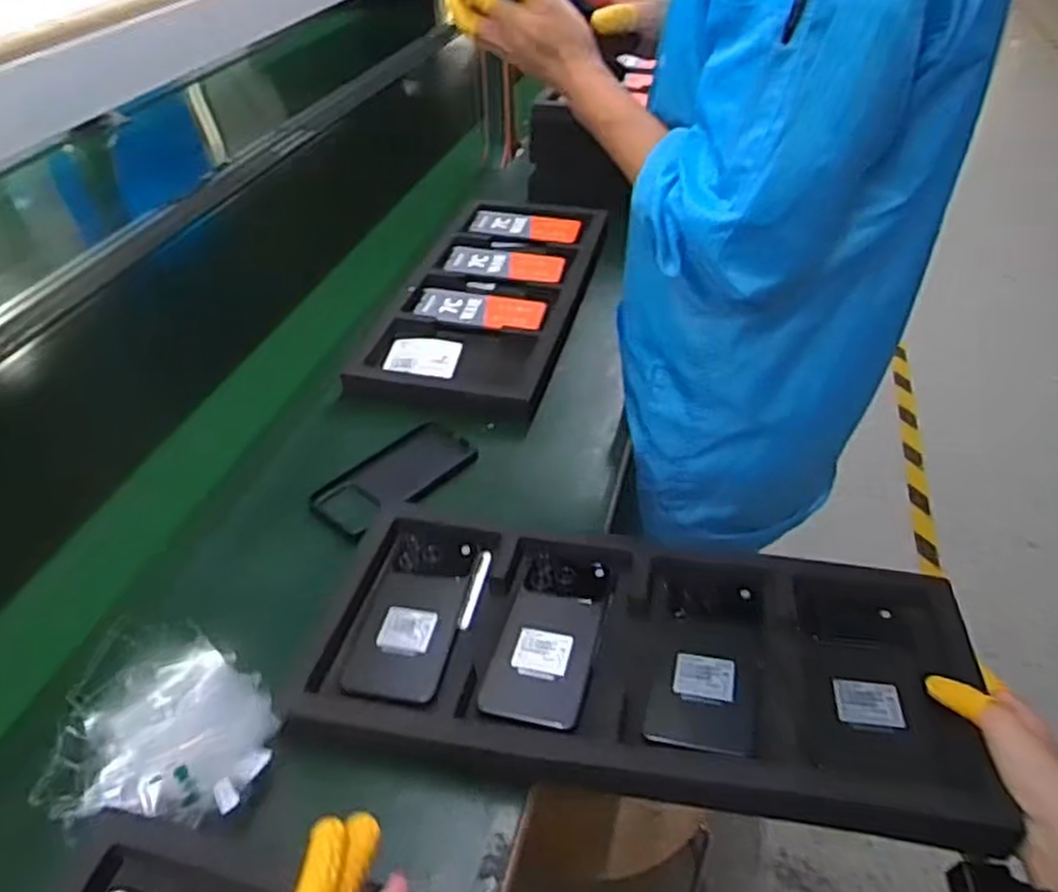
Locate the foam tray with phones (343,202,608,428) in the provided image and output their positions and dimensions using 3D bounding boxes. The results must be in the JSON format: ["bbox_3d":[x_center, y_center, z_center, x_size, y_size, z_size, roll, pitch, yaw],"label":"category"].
[{"bbox_3d":[-0.041,-0.212,1.015,0.227,0.041,0.504,8,41,12],"label":"foam tray with phones"}]

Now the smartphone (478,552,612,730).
[{"bbox_3d":[0.017,0.143,0.601,0.073,0.009,0.158,8,41,12],"label":"smartphone"}]

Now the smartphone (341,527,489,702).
[{"bbox_3d":[-0.091,0.131,0.626,0.073,0.014,0.161,5,41,8],"label":"smartphone"}]

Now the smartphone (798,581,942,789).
[{"bbox_3d":[0.242,0.162,0.545,0.084,0.012,0.175,1,30,16],"label":"smartphone"}]

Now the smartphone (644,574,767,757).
[{"bbox_3d":[0.135,0.157,0.573,0.075,0.007,0.155,5,34,16],"label":"smartphone"}]

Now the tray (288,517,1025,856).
[{"bbox_3d":[0.077,0.153,0.580,0.463,0.041,0.227,4,41,13],"label":"tray"}]

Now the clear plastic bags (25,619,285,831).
[{"bbox_3d":[-0.257,0.194,0.549,0.155,0.029,0.132,1,40,4],"label":"clear plastic bags"}]

